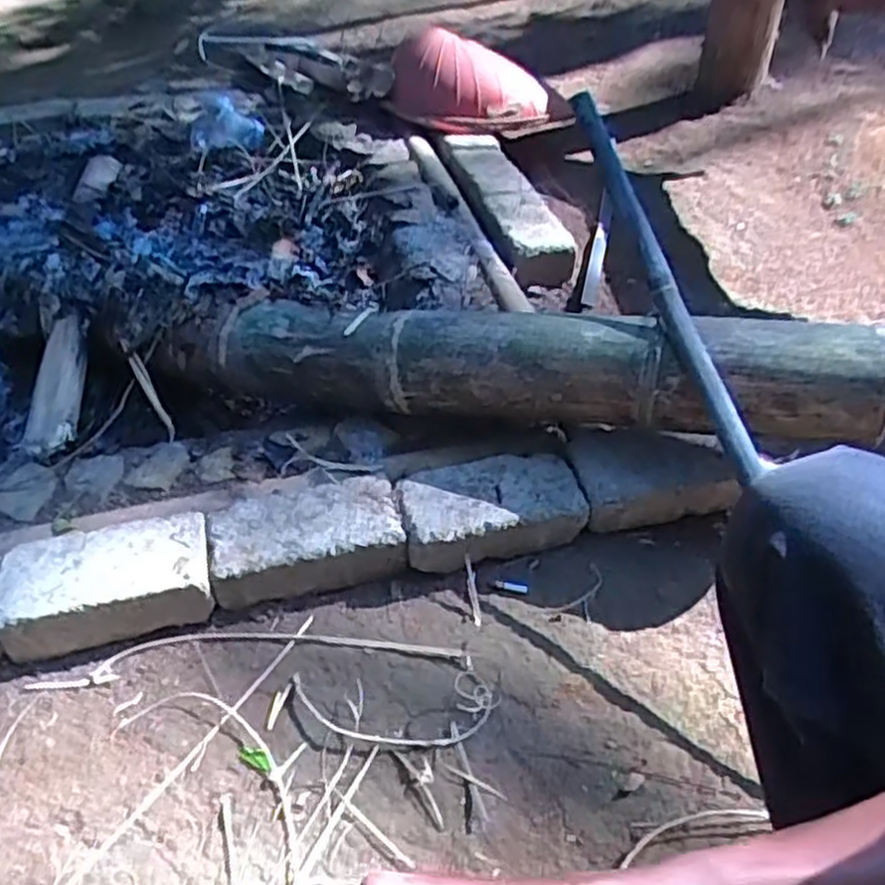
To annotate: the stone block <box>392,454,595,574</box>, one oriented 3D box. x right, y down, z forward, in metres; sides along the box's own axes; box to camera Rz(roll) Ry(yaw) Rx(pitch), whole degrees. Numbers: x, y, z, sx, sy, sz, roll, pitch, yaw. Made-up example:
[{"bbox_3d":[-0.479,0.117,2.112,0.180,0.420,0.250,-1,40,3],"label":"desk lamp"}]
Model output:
[{"bbox_3d":[0.054,0.079,0.905,0.204,0.077,0.108,-12,45,-9],"label":"stone block"}]

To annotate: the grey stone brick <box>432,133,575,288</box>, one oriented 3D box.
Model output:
[{"bbox_3d":[0.111,-0.448,1.423,0.132,0.067,0.491,-11,45,-8],"label":"grey stone brick"}]

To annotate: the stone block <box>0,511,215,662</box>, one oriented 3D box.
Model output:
[{"bbox_3d":[-0.354,0.150,0.835,0.208,0.077,0.118,-12,45,-9],"label":"stone block"}]

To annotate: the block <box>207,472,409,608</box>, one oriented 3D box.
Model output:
[{"bbox_3d":[-0.150,0.109,0.876,0.206,0.075,0.120,-11,45,-8],"label":"block"}]

